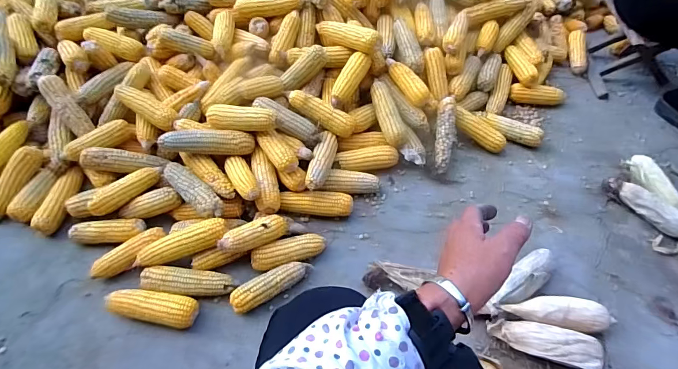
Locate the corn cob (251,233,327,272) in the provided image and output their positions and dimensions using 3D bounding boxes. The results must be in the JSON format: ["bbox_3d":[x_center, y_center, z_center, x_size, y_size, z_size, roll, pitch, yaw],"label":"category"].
[{"bbox_3d":[-0.103,0.139,0.817,0.154,0.045,0.058,-21,61,-13],"label":"corn cob"}]

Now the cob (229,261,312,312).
[{"bbox_3d":[-0.132,0.197,0.783,0.169,0.043,0.050,-26,61,-18],"label":"cob"}]

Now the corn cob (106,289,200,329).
[{"bbox_3d":[-0.355,0.231,0.745,0.172,0.046,0.058,7,59,4],"label":"corn cob"}]

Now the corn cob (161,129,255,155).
[{"bbox_3d":[-0.284,-0.094,0.856,0.197,0.041,0.047,0,58,-19],"label":"corn cob"}]

